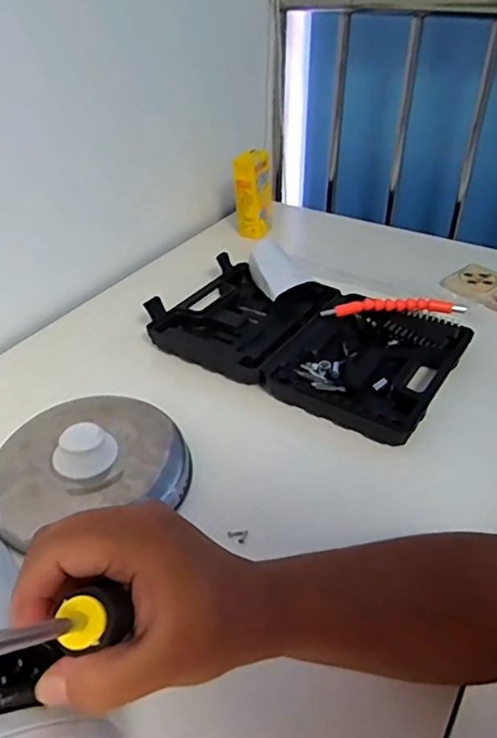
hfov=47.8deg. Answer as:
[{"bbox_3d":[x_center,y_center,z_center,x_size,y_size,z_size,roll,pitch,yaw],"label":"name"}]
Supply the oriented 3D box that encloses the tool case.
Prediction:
[{"bbox_3d":[0.064,-0.038,0.672,0.336,0.044,0.201,23,43,28],"label":"tool case"}]

